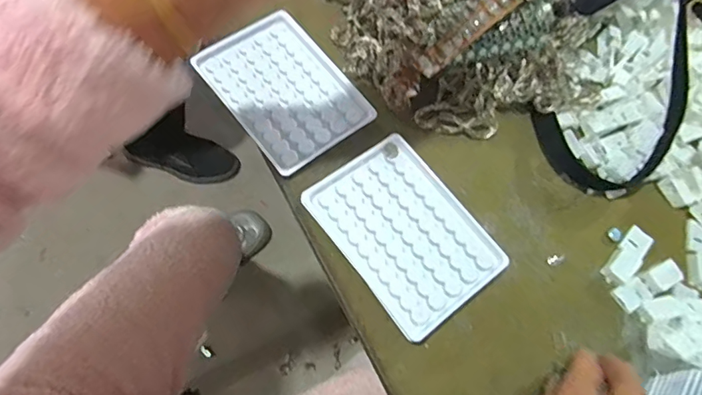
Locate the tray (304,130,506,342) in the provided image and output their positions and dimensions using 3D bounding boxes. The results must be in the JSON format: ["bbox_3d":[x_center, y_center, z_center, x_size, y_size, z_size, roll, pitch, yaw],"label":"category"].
[{"bbox_3d":[0.040,0.024,0.352,0.095,0.014,0.131,-35,77,-18],"label":"tray"}]

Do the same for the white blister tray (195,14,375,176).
[{"bbox_3d":[-0.053,-0.089,0.391,0.094,0.008,0.131,-36,77,-18],"label":"white blister tray"}]

